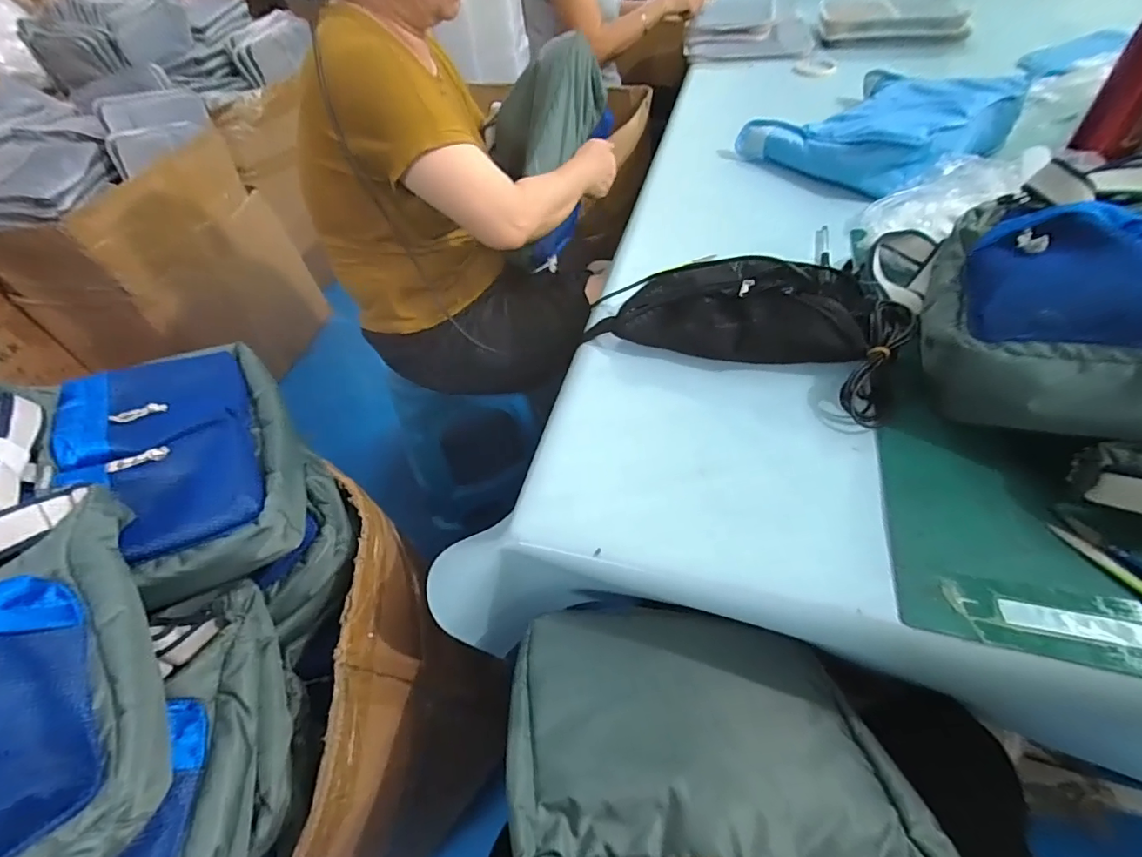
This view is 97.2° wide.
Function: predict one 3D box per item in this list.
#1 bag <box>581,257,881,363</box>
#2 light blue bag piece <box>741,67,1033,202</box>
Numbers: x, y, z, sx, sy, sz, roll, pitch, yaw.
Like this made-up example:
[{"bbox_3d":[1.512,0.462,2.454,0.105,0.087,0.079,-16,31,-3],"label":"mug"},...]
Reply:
[{"bbox_3d":[0.186,-0.152,0.593,0.299,0.087,0.128,12,53,15],"label":"bag"},{"bbox_3d":[0.518,-0.509,0.842,0.336,0.098,0.305,-27,53,-15],"label":"light blue bag piece"}]

